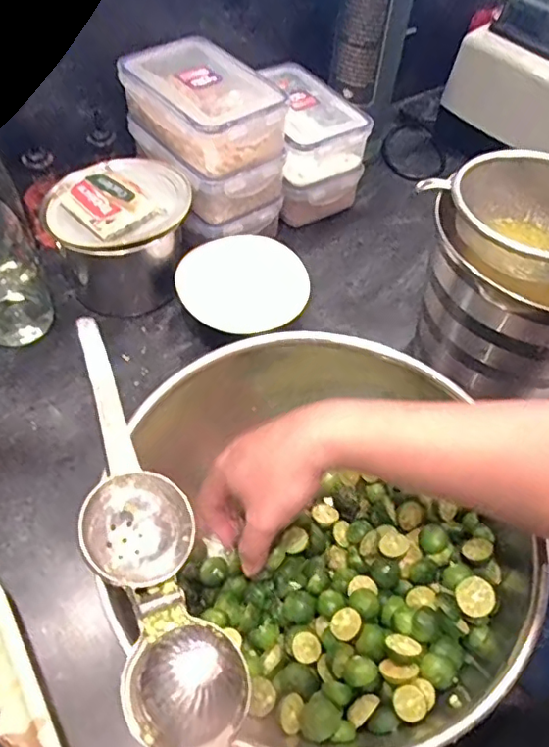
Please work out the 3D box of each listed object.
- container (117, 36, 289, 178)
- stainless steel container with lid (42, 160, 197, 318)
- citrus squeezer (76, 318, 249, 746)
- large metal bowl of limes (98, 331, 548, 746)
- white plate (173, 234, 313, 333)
[{"bbox_3d":[-0.077,-0.305,0.665,0.135,0.081,0.176,-33,61,-25],"label":"container"},{"bbox_3d":[-0.174,-0.159,0.665,0.155,0.124,0.123,-28,59,-22],"label":"stainless steel container with lid"},{"bbox_3d":[-0.072,0.147,0.359,0.070,0.064,0.402,-18,60,-16],"label":"citrus squeezer"},{"bbox_3d":[0.011,0.116,0.488,0.302,0.116,0.373,-13,55,-13],"label":"large metal bowl of limes"},{"bbox_3d":[-0.034,-0.104,0.641,0.142,0.010,0.140,32,58,19],"label":"white plate"}]

